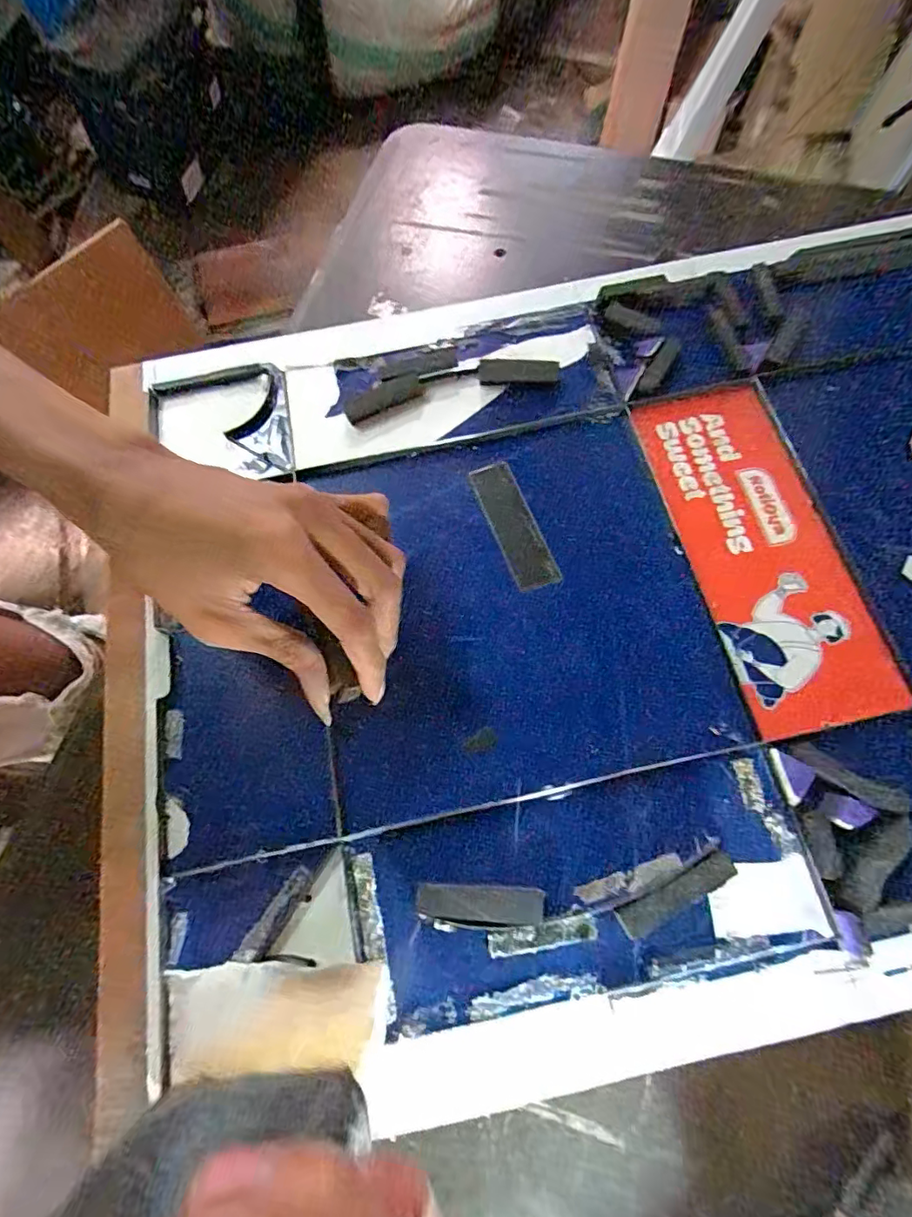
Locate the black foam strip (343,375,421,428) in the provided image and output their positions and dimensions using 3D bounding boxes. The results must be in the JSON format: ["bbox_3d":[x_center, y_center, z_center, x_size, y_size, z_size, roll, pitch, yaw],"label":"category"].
[{"bbox_3d":[-0.046,-0.128,0.328,0.048,0.007,0.018,-24,72,-5],"label":"black foam strip"}]

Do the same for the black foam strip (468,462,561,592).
[{"bbox_3d":[0.032,-0.046,0.298,0.023,0.004,0.075,-25,80,8],"label":"black foam strip"}]

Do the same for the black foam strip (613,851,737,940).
[{"bbox_3d":[0.093,0.121,0.227,0.053,0.008,0.013,-28,73,-7],"label":"black foam strip"}]

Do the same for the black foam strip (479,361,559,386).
[{"bbox_3d":[0.038,-0.144,0.326,0.047,0.004,0.015,-2,71,2],"label":"black foam strip"}]

